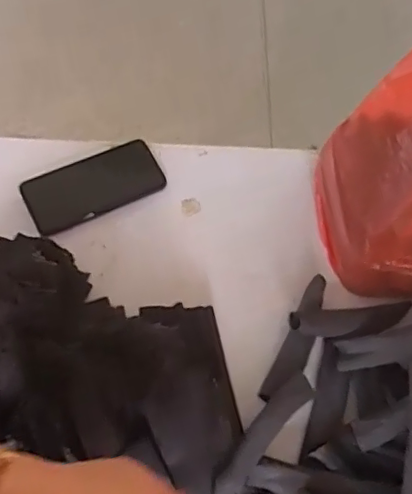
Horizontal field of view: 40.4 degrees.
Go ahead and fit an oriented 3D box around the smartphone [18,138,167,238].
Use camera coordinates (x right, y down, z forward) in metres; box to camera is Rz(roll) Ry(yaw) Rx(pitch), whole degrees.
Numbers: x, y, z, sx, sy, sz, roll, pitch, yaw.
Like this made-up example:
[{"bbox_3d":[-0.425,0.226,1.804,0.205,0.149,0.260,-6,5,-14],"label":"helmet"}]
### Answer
[{"bbox_3d":[-0.137,-0.074,0.685,0.162,0.015,0.074,-24,69,-14],"label":"smartphone"}]

